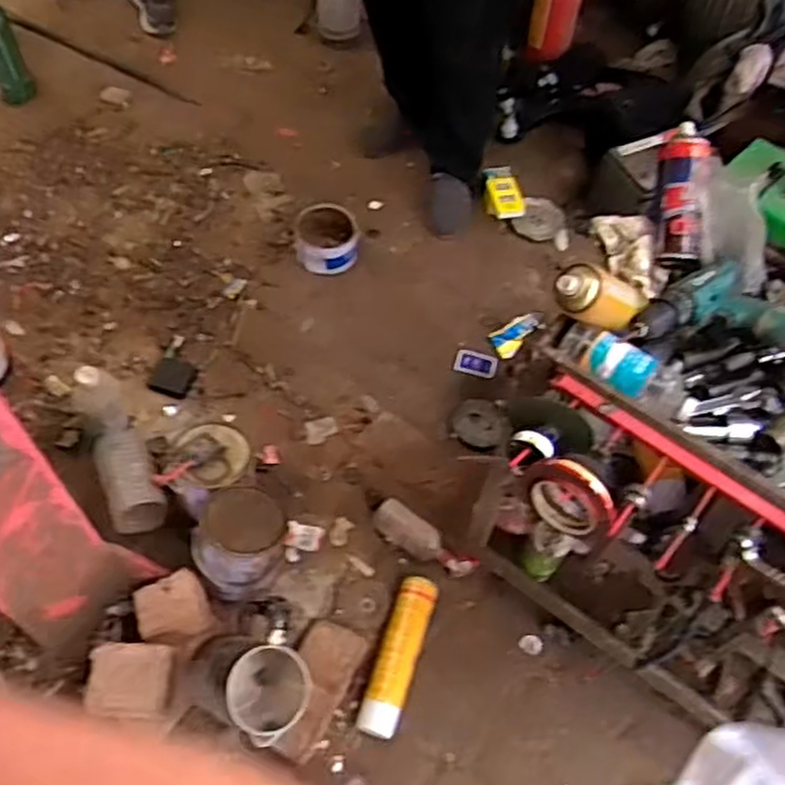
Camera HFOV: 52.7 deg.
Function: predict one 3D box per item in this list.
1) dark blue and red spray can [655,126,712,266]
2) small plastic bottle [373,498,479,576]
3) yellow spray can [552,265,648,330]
[{"bbox_3d":[0.372,-0.256,1.018,0.050,0.052,0.181,3,94,-1],"label":"dark blue and red spray can"},{"bbox_3d":[0.058,0.300,1.580,0.229,0.063,0.068,34,62,17],"label":"small plastic bottle"},{"bbox_3d":[0.247,-0.114,0.956,0.145,0.062,0.066,10,50,-44],"label":"yellow spray can"}]

